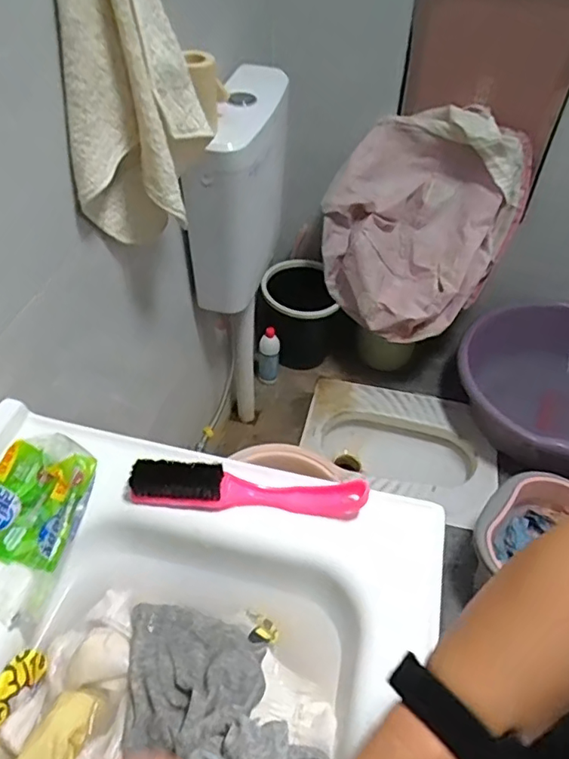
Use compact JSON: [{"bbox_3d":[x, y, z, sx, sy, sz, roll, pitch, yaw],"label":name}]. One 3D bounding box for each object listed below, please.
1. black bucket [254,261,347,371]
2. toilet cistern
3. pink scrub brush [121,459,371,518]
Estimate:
[{"bbox_3d":[0.037,-0.191,1.700,0.231,0.251,0.246,0,48,0],"label":"black bucket"},{"bbox_3d":[-0.086,-0.364,1.102,0.118,0.373,0.312,9,49,7],"label":"toilet cistern"},{"bbox_3d":[-0.036,0.108,0.538,0.224,0.037,0.035,3,48,2],"label":"pink scrub brush"}]

